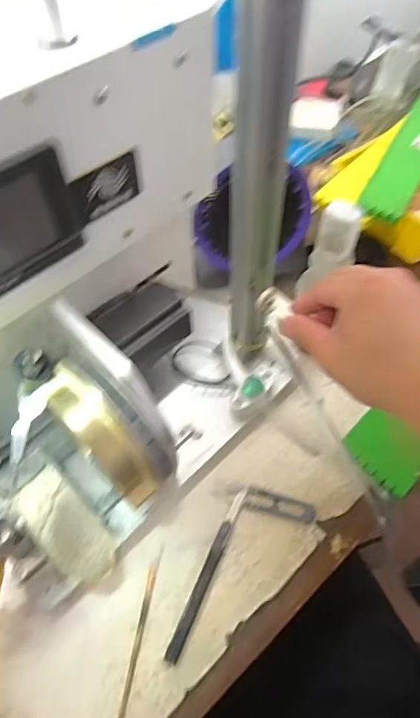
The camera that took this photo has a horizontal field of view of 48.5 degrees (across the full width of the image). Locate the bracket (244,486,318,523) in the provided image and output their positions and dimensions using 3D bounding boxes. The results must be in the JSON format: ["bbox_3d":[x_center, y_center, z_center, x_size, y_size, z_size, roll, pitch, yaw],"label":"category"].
[{"bbox_3d":[0.071,0.147,0.468,0.070,0.004,0.023,14,59,10],"label":"bracket"}]

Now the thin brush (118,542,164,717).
[{"bbox_3d":[-0.062,0.243,0.406,0.009,0.004,0.155,7,58,5],"label":"thin brush"}]

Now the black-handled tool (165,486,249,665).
[{"bbox_3d":[0.000,0.193,0.435,0.011,0.006,0.164,21,60,13],"label":"black-handled tool"}]

